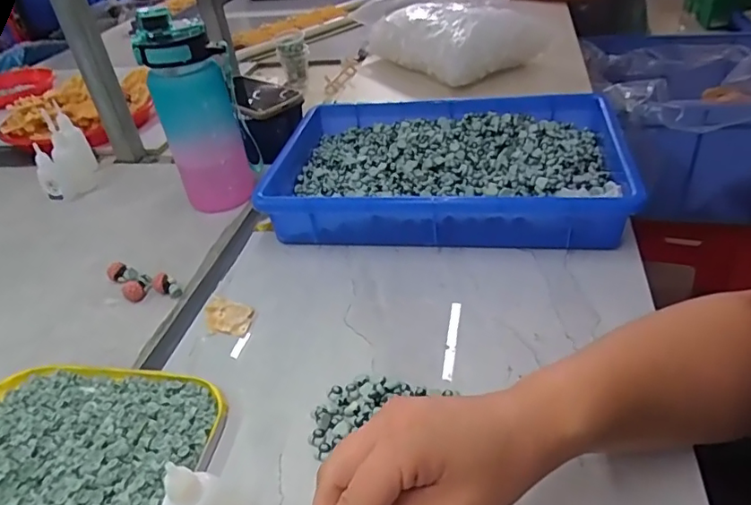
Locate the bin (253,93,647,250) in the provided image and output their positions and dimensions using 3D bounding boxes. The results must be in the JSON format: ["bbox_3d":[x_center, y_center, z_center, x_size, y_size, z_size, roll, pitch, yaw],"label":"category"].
[{"bbox_3d":[0.074,-0.098,0.613,0.364,0.067,0.239,3,37,12],"label":"bin"}]

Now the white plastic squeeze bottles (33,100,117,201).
[{"bbox_3d":[-0.411,-0.139,0.727,0.057,0.094,0.113,-10,36,-5],"label":"white plastic squeeze bottles"}]

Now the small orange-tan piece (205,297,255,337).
[{"bbox_3d":[-0.133,0.057,0.494,0.043,0.008,0.039,2,37,10],"label":"small orange-tan piece"}]

